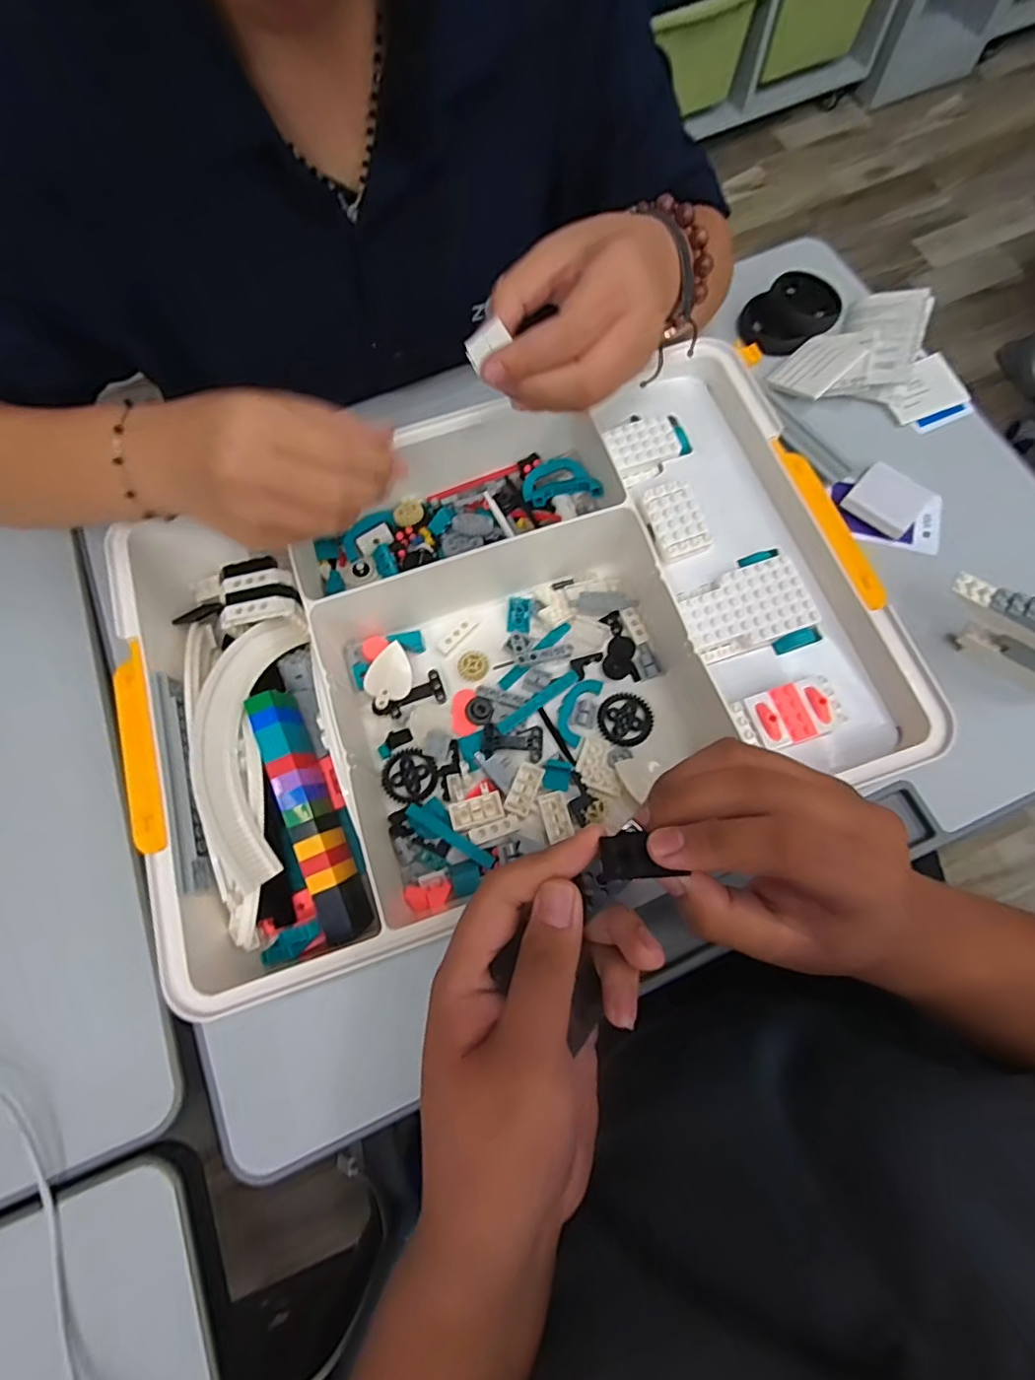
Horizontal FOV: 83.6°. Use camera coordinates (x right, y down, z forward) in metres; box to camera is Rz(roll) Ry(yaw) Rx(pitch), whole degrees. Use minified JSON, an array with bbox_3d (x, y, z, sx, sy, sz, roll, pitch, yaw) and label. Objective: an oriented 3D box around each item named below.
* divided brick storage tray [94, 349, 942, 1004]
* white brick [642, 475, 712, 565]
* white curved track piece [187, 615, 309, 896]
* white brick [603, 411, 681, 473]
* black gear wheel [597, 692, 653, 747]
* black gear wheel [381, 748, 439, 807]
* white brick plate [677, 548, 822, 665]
[{"bbox_3d":[-0.008,-0.031,0.366,0.418,0.075,0.291,-16,73,-3],"label":"divided brick storage tray"},{"bbox_3d":[0.098,-0.106,0.359,0.030,0.008,0.049,-18,73,-4],"label":"white brick"},{"bbox_3d":[-0.154,0.026,0.324,0.049,0.010,0.159,18,51,-35],"label":"white curved track piece"},{"bbox_3d":[0.082,-0.163,0.384,0.046,0.011,0.033,-19,73,-4],"label":"white brick"},{"bbox_3d":[0.071,0.019,0.381,0.036,0.004,0.035,-1,73,2],"label":"black gear wheel"},{"bbox_3d":[-0.069,0.055,0.372,0.035,0.005,0.034,-1,73,2],"label":"black gear wheel"},{"bbox_3d":[0.136,-0.049,0.348,0.072,0.014,0.062,-17,73,-3],"label":"white brick plate"}]

